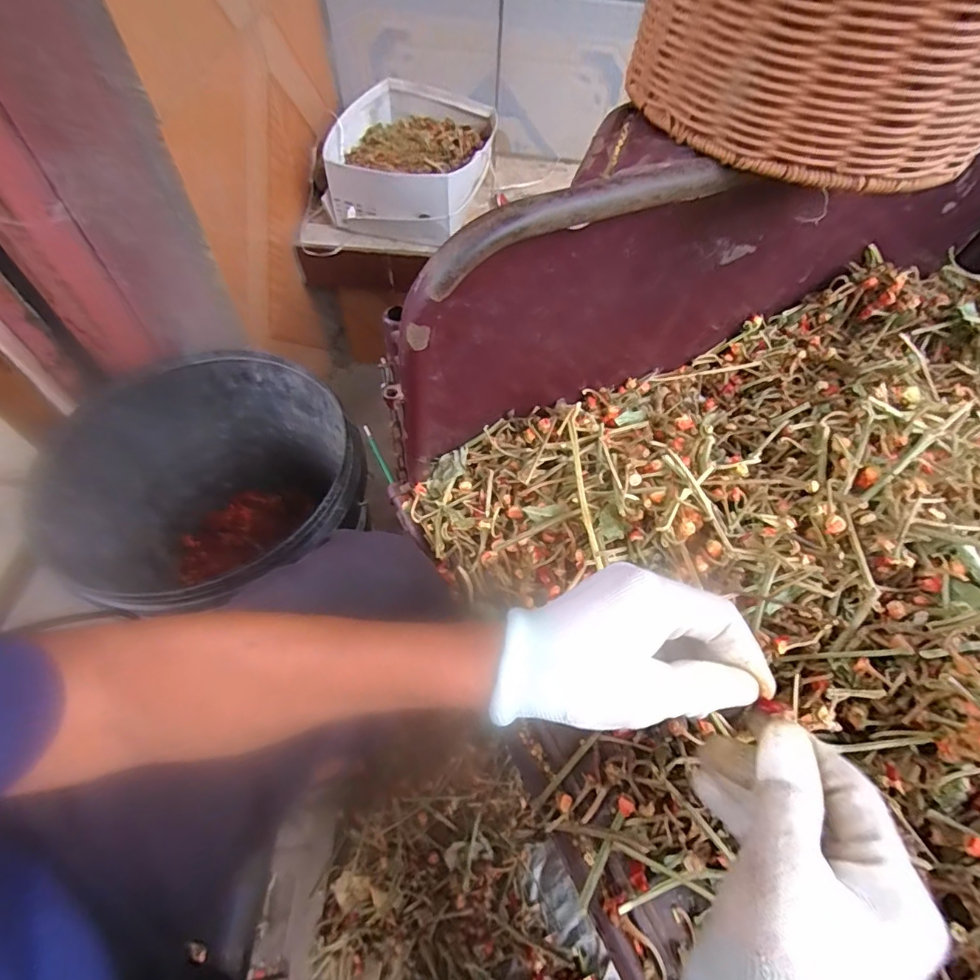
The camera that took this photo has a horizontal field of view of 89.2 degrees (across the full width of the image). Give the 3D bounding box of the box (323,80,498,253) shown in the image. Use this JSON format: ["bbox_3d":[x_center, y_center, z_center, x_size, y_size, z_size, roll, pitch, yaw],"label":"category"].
[{"bbox_3d":[-0.133,-0.580,0.875,0.231,0.107,0.314,12,58,4],"label":"box"}]

